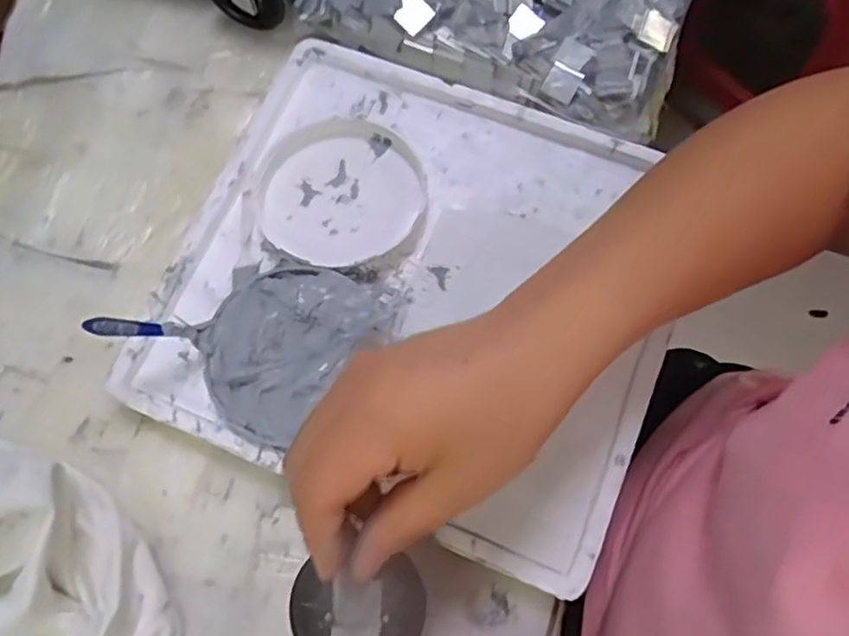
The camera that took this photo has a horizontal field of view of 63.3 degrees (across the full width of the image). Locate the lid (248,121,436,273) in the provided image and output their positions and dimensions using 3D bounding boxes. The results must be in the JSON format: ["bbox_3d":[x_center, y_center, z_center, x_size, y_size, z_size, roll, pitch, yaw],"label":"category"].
[{"bbox_3d":[-0.049,-0.075,0.408,0.103,0.011,0.092,29,73,10],"label":"lid"}]

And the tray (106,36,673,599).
[{"bbox_3d":[-0.001,-0.020,0.392,0.267,0.033,0.249,21,71,7],"label":"tray"}]

